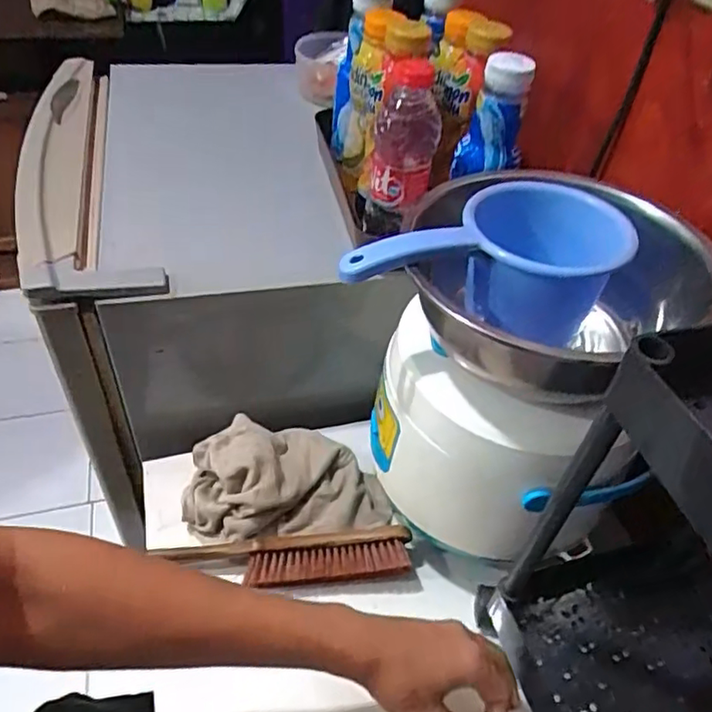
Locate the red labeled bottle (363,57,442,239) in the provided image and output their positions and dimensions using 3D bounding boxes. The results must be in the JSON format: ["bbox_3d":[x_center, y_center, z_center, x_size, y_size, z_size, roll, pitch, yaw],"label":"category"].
[{"bbox_3d":[0.042,-0.180,0.546,0.054,0.146,0.058,8,46,2],"label":"red labeled bottle"}]

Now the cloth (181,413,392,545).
[{"bbox_3d":[-0.065,0.118,0.599,0.189,0.061,0.124,-5,47,-11],"label":"cloth"}]

